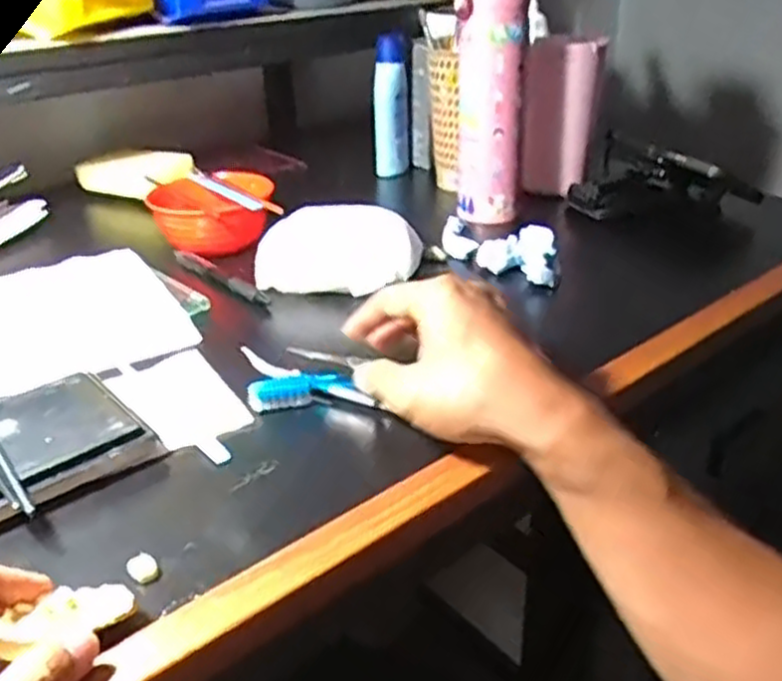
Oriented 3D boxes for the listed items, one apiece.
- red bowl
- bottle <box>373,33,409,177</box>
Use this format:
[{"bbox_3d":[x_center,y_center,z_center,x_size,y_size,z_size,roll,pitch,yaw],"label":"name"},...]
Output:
[{"bbox_3d":[-0.156,-0.113,0.682,0.103,0.051,0.111,-7,30,-11],"label":"red bowl"},{"bbox_3d":[0.000,-0.263,0.860,0.035,0.150,0.033,3,29,7],"label":"bottle"}]

